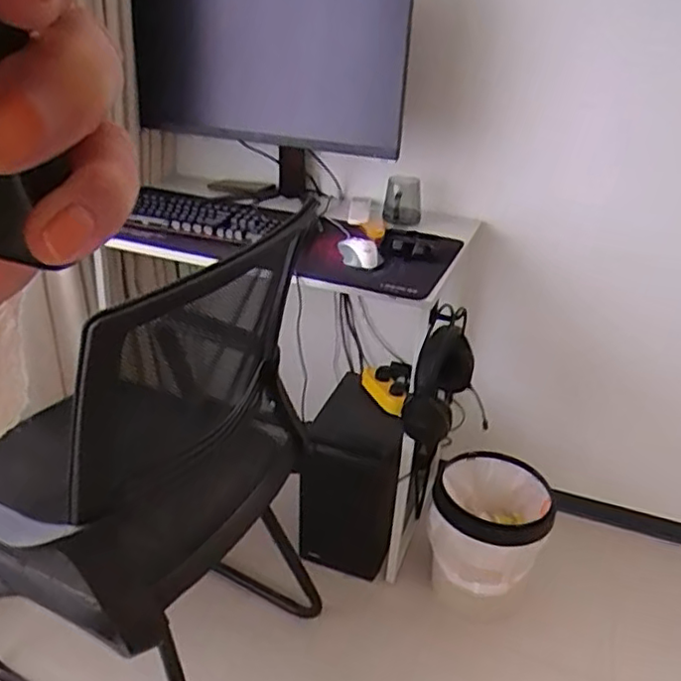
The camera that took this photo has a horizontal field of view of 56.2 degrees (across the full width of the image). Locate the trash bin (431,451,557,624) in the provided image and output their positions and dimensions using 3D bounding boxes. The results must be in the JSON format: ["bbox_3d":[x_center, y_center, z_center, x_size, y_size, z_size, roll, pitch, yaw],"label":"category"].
[{"bbox_3d":[0.318,0.461,1.433,0.243,0.303,0.229,12,30,16],"label":"trash bin"}]

